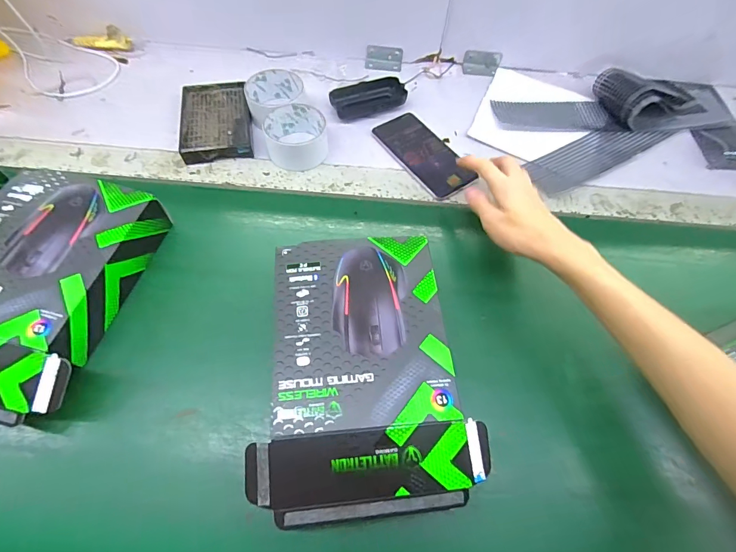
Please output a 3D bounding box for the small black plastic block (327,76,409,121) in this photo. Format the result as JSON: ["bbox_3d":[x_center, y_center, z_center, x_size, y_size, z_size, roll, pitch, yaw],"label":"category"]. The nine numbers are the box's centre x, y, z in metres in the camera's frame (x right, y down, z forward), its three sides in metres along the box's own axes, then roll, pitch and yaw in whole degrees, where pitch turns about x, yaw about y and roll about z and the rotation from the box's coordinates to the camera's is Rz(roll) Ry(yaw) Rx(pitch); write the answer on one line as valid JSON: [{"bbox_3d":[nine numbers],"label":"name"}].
[{"bbox_3d":[-0.001,-0.268,0.560,0.107,0.022,0.053,-15,64,-10],"label":"small black plastic block"}]

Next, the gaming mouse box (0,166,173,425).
[{"bbox_3d":[-0.334,0.010,0.381,0.167,0.060,0.238,11,63,4],"label":"gaming mouse box"}]

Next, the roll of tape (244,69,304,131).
[{"bbox_3d":[-0.133,-0.259,0.544,0.082,0.037,0.082,1,62,-2],"label":"roll of tape"}]

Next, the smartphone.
[{"bbox_3d":[0.077,-0.170,0.517,0.075,0.007,0.153,-28,67,-16],"label":"smartphone"}]

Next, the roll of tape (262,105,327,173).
[{"bbox_3d":[-0.096,-0.188,0.508,0.080,0.038,0.083,-6,63,-5],"label":"roll of tape"}]

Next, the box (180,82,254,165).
[{"bbox_3d":[-0.213,-0.220,0.529,0.090,0.023,0.139,-11,63,-8],"label":"box"}]

